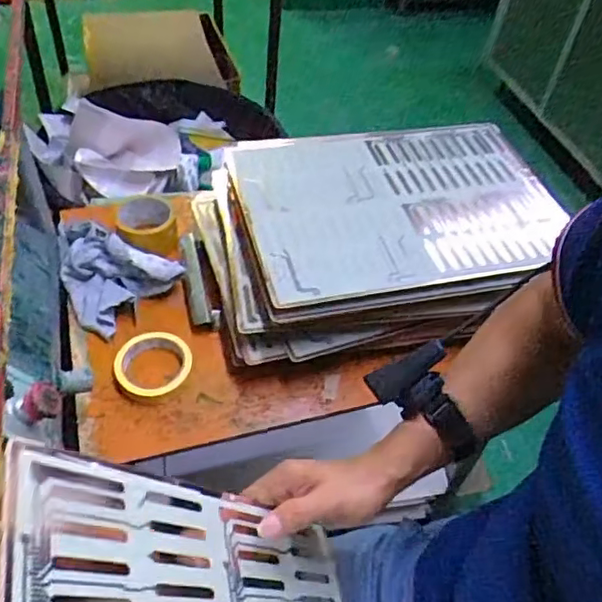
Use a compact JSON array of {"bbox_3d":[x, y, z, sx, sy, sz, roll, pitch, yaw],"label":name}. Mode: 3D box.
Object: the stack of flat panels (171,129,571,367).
[{"bbox_3d":[0.093,-0.097,0.871,0.483,0.132,0.325,-7,49,-13],"label":"stack of flat panels"}]

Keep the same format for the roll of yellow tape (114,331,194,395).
[{"bbox_3d":[-0.189,0.078,0.784,0.094,0.021,0.093,3,48,-4],"label":"roll of yellow tape"}]

